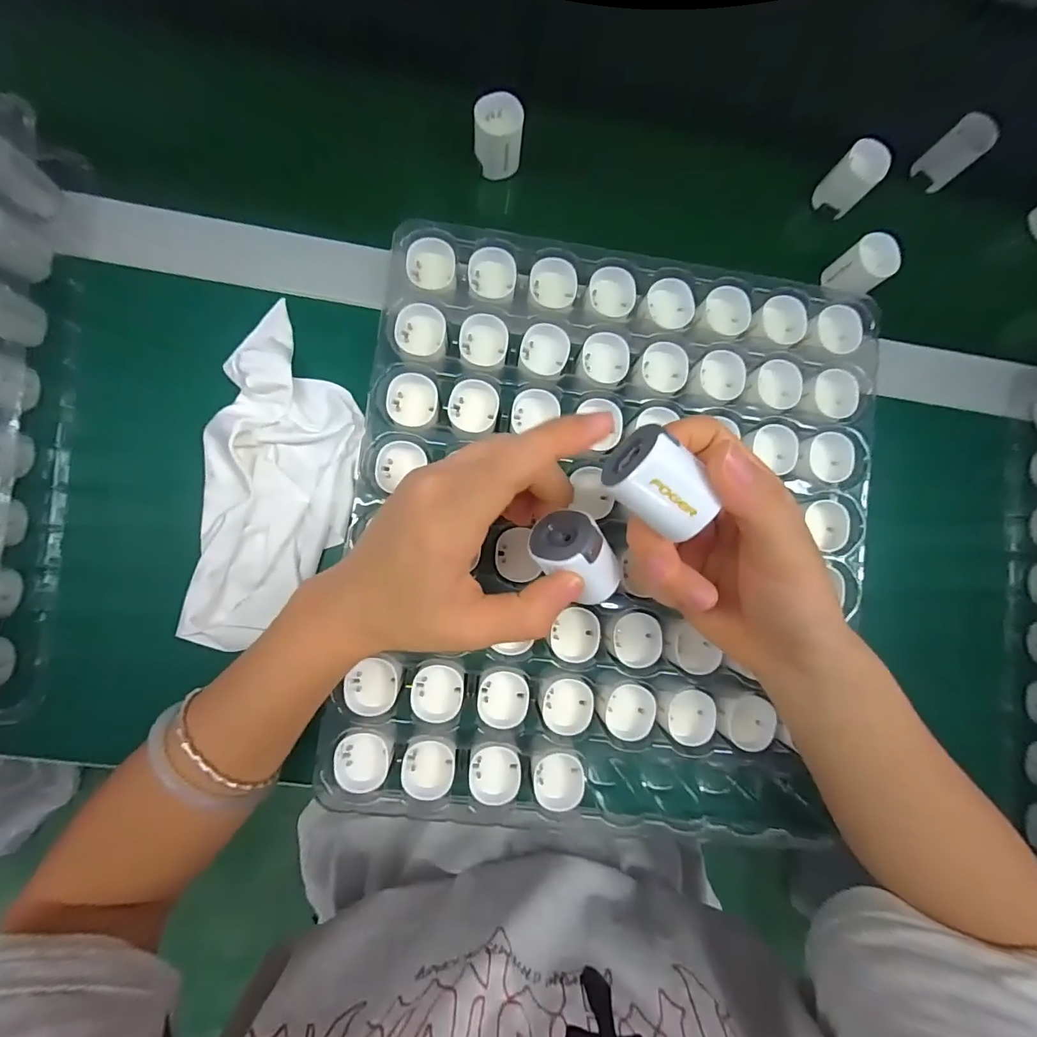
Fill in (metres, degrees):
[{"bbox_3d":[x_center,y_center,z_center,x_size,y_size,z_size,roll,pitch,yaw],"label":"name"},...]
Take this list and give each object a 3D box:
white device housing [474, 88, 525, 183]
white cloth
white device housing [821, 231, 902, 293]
[{"bbox_3d":[-0.013,-0.251,0.311,0.031,0.035,0.028,1,85,-6],"label":"white device housing"},{"bbox_3d":[-0.144,-0.022,0.282,0.083,0.022,0.197,11,85,-5],"label":"white cloth"},{"bbox_3d":[0.235,-0.171,0.323,0.031,0.033,0.030,0,86,-6],"label":"white device housing"}]

